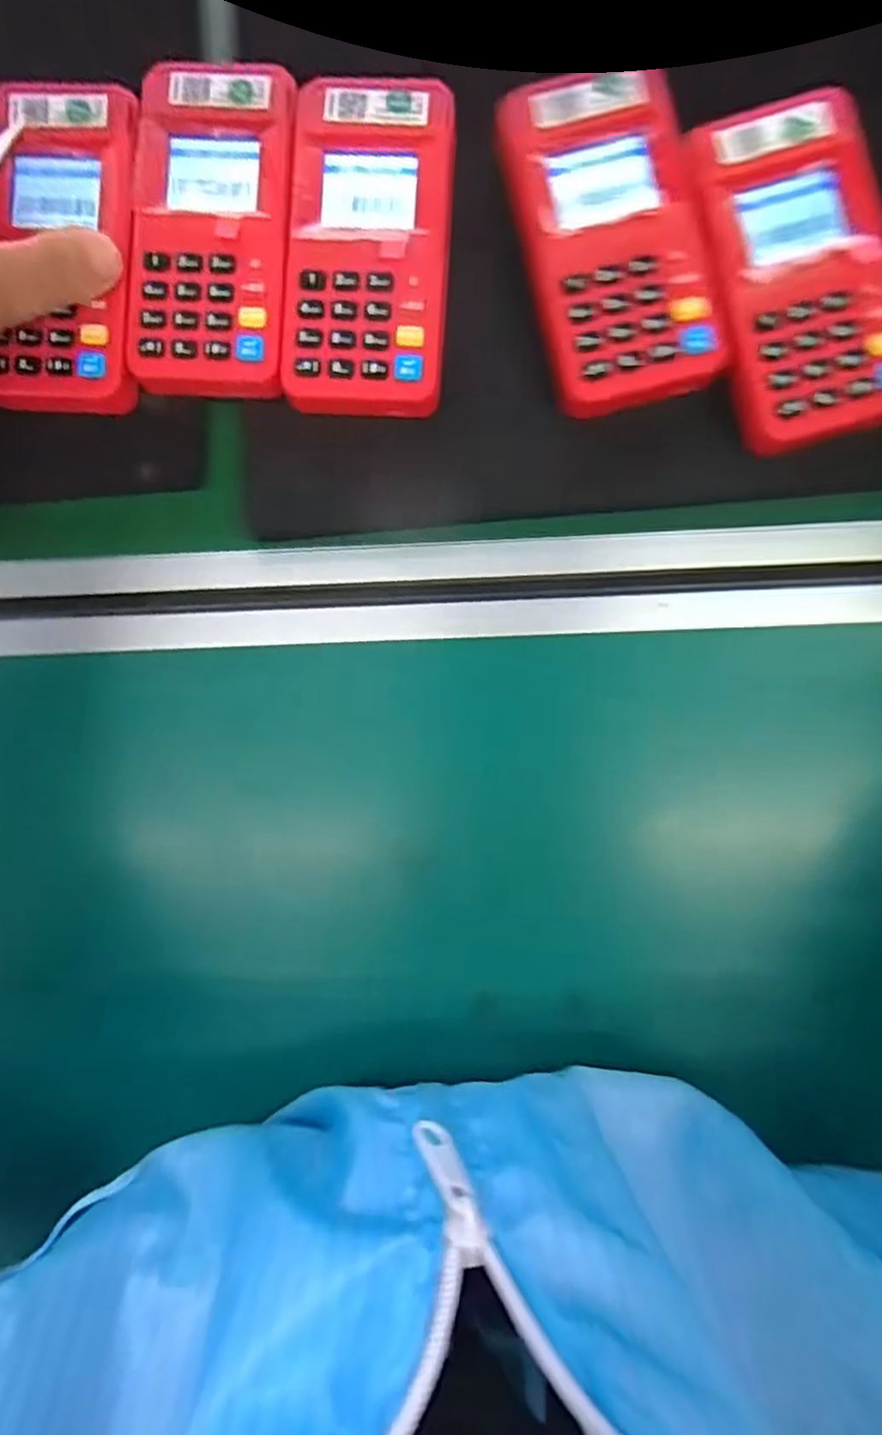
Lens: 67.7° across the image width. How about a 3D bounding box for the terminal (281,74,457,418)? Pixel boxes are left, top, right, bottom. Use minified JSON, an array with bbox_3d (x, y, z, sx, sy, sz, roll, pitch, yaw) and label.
[{"bbox_3d":[-0.027,-0.181,0.257,0.061,0.017,0.123,4,88,4],"label":"terminal"}]

